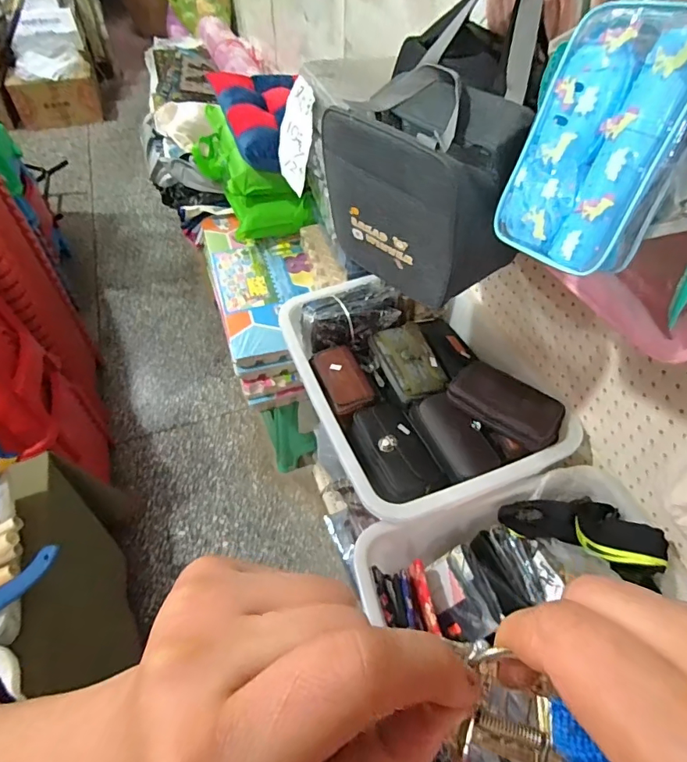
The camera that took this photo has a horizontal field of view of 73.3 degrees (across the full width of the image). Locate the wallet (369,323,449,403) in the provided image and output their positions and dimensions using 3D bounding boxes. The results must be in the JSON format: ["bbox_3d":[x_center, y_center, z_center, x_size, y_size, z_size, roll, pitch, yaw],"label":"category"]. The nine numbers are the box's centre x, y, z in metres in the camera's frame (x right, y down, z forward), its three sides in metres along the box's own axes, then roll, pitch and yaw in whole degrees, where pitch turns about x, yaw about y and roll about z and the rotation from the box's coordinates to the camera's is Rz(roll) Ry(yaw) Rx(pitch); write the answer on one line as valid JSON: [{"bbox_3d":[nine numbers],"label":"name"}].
[{"bbox_3d":[0.126,-0.040,0.900,0.103,0.035,0.170,-12,52,-12],"label":"wallet"}]

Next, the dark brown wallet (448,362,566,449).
[{"bbox_3d":[0.282,0.036,0.800,0.197,0.048,0.095,33,57,22],"label":"dark brown wallet"}]

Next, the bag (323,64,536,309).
[{"bbox_3d":[0.093,-0.246,0.609,0.255,0.217,0.135,38,59,25],"label":"bag"}]

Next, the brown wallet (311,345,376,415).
[{"bbox_3d":[-0.001,-0.003,0.876,0.080,0.027,0.160,-17,54,-15],"label":"brown wallet"}]

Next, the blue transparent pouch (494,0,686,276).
[{"bbox_3d":[0.235,-0.213,0.426,0.055,0.208,0.138,-8,41,-35],"label":"blue transparent pouch"}]

